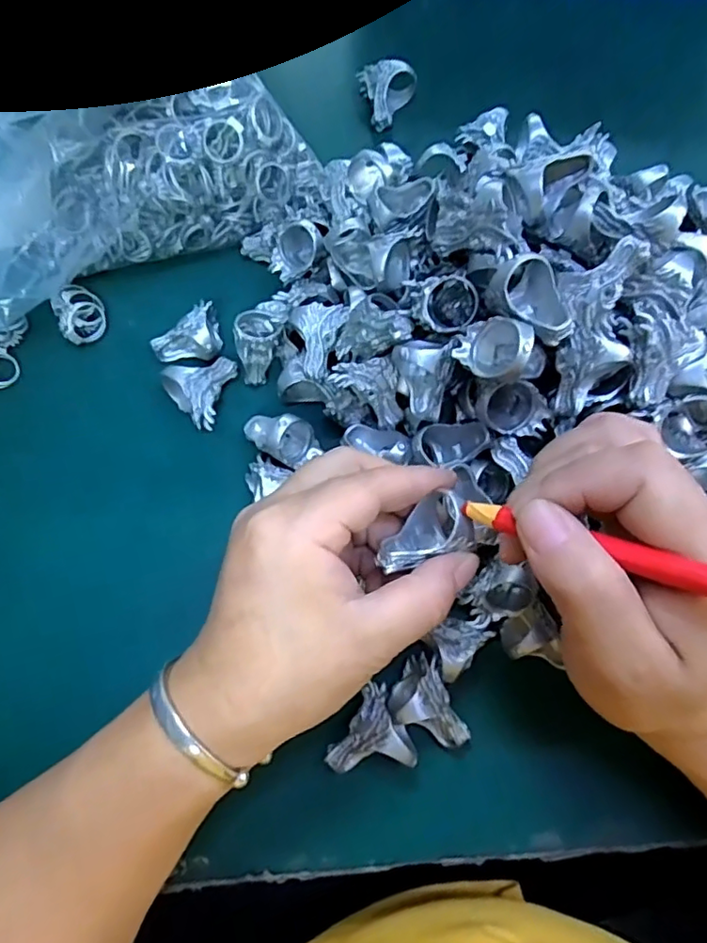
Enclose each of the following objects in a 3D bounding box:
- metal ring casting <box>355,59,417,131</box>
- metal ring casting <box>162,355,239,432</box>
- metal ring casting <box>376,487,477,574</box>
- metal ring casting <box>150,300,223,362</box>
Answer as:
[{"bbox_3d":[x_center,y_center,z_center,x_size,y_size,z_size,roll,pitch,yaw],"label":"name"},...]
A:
[{"bbox_3d":[0.020,-0.237,0.368,0.037,0.027,0.036,0,71,-1],"label":"metal ring casting"},{"bbox_3d":[-0.078,-0.041,0.299,0.038,0.025,0.033,-17,72,-7],"label":"metal ring casting"},{"bbox_3d":[0.025,0.025,0.219,0.035,0.025,0.023,-25,73,-9],"label":"metal ring casting"},{"bbox_3d":[-0.091,-0.074,0.313,0.035,0.021,0.031,-7,71,-3],"label":"metal ring casting"}]

